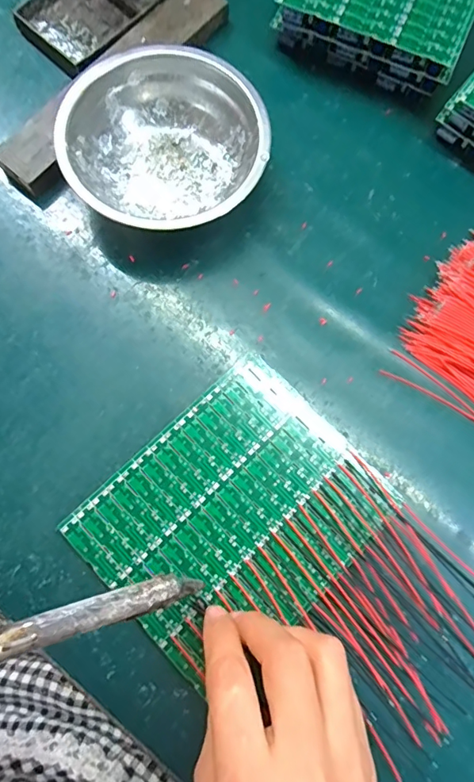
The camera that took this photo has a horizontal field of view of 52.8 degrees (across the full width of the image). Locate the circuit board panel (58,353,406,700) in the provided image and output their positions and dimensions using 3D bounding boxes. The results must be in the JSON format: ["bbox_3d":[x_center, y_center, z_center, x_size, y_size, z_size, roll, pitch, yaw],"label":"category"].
[{"bbox_3d":[-0.001,0.069,0.268,0.148,0.008,0.123,-43,81,-9],"label":"circuit board panel"}]

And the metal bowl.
[{"bbox_3d":[-0.046,-0.157,0.310,0.122,0.043,0.126,0,77,0],"label":"metal bowl"}]

